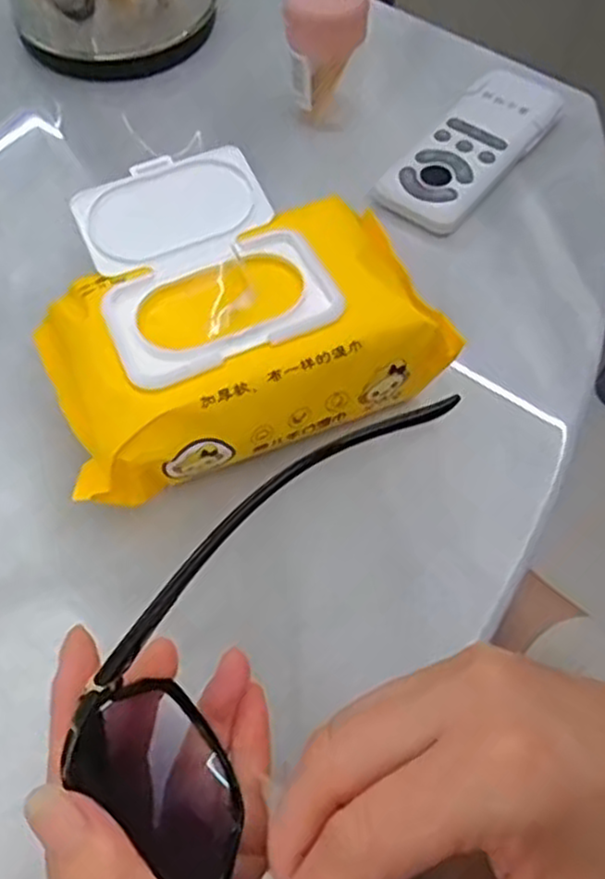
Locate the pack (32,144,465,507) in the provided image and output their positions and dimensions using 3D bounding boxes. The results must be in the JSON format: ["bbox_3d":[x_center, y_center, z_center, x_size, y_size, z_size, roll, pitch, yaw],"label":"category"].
[{"bbox_3d":[-0.036,-0.061,0.352,0.168,0.073,0.143,-21,63,-12],"label":"pack"}]

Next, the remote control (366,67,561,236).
[{"bbox_3d":[0.103,-0.178,0.444,0.054,0.014,0.136,37,67,18],"label":"remote control"}]

